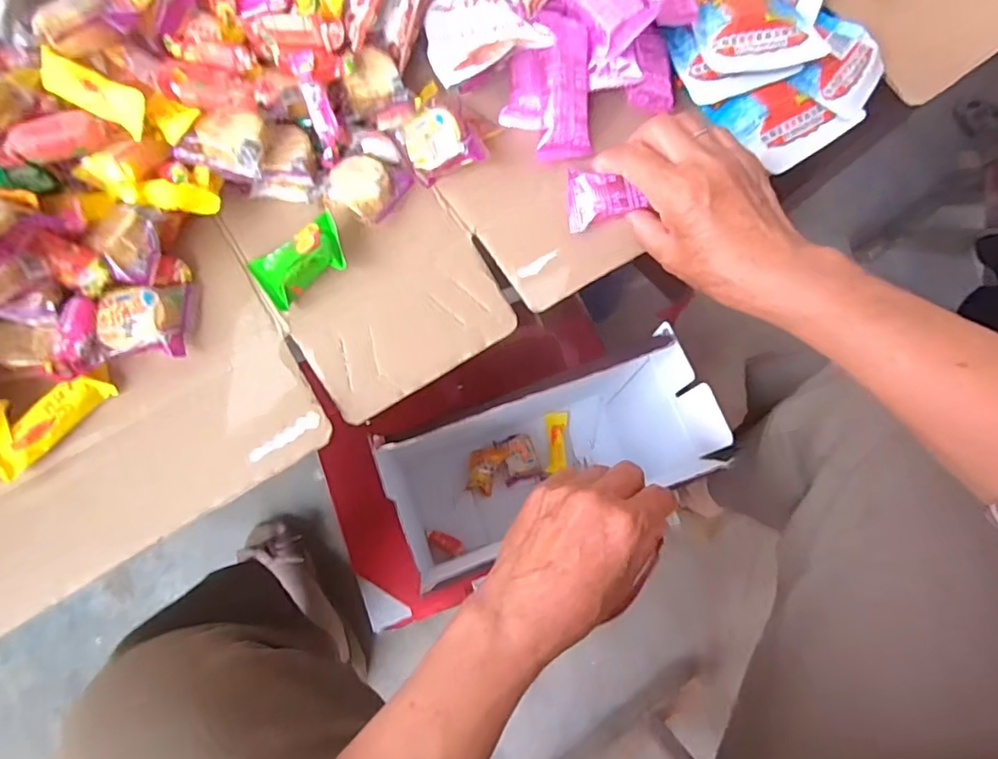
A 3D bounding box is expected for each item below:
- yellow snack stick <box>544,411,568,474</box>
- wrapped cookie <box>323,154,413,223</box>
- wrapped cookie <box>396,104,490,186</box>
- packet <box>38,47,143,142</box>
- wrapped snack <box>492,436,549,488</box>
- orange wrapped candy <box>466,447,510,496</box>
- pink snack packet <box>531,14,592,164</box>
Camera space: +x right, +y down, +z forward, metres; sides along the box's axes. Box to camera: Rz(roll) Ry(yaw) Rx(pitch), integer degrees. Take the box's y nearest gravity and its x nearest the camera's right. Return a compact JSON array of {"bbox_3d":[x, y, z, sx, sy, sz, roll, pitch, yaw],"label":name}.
[{"bbox_3d":[0.068,0.072,0.670,0.027,0.018,0.074,4,68,-1],"label":"yellow snack stick"},{"bbox_3d":[-0.091,-0.132,0.387,0.044,0.019,0.053,28,69,9],"label":"wrapped cookie"},{"bbox_3d":[-0.040,-0.166,0.393,0.051,0.026,0.049,-14,69,-8],"label":"wrapped cookie"},{"bbox_3d":[-0.241,-0.170,0.337,0.071,0.013,0.025,25,100,7],"label":"packet"},{"bbox_3d":[0.025,0.094,0.671,0.045,0.021,0.057,-15,69,-8],"label":"wrapped snack"},{"bbox_3d":[-0.017,0.103,0.667,0.041,0.020,0.056,19,68,5],"label":"orange wrapped candy"},{"bbox_3d":[0.046,-0.209,0.408,0.038,0.024,0.099,-1,97,-3],"label":"pink snack packet"}]

